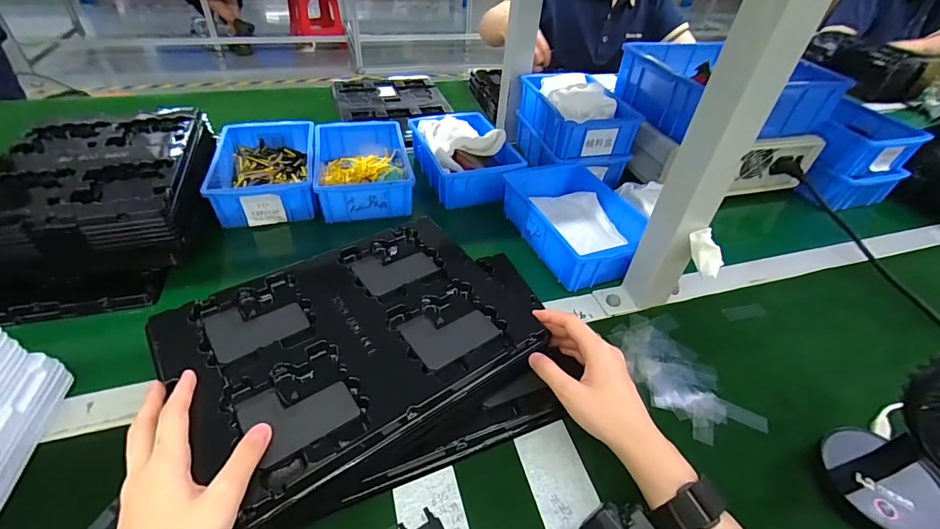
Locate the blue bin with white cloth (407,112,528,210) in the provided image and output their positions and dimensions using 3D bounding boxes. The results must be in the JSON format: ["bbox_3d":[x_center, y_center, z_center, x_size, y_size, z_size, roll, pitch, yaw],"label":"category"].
[{"bbox_3d":[-0.008,-0.179,0.694,0.136,0.075,0.215,-13,45,-19],"label":"blue bin with white cloth"}]

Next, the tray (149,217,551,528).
[{"bbox_3d":[-0.102,0.061,0.389,0.285,0.025,0.221,-24,49,-30],"label":"tray"}]

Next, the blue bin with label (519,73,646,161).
[{"bbox_3d":[0.180,-0.248,0.718,0.139,0.087,0.199,-7,44,-14],"label":"blue bin with label"}]

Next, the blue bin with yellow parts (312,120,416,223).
[{"bbox_3d":[-0.168,-0.152,0.662,0.125,0.057,0.205,-7,44,-13],"label":"blue bin with yellow parts"}]

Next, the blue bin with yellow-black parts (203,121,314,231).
[{"bbox_3d":[-0.306,-0.145,0.643,0.137,0.060,0.211,-7,44,-13],"label":"blue bin with yellow-black parts"}]

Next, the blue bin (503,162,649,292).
[{"bbox_3d":[0.144,-0.060,0.587,0.135,0.062,0.202,-14,45,-20],"label":"blue bin"}]

